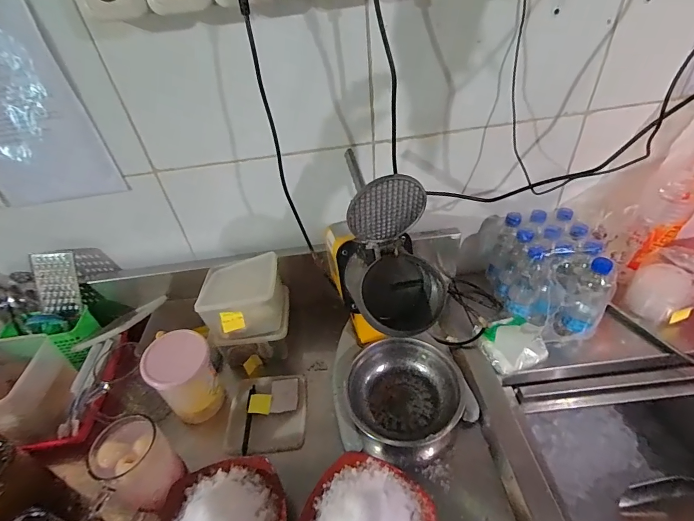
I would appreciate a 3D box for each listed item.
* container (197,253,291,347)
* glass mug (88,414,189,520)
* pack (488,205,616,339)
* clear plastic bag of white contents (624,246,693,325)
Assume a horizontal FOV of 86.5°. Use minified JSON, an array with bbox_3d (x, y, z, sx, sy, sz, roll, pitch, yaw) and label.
[{"bbox_3d":[-0.193,0.076,0.703,0.148,0.104,0.140,-10,40,-4],"label":"container"},{"bbox_3d":[-0.301,0.309,0.527,0.089,0.143,0.119,25,49,32],"label":"glass mug"},{"bbox_3d":[0.402,0.025,0.746,0.156,0.171,0.214,-7,40,0],"label":"pack"},{"bbox_3d":[0.632,0.053,0.729,0.070,0.140,0.113,-33,46,-27],"label":"clear plastic bag of white contents"}]

